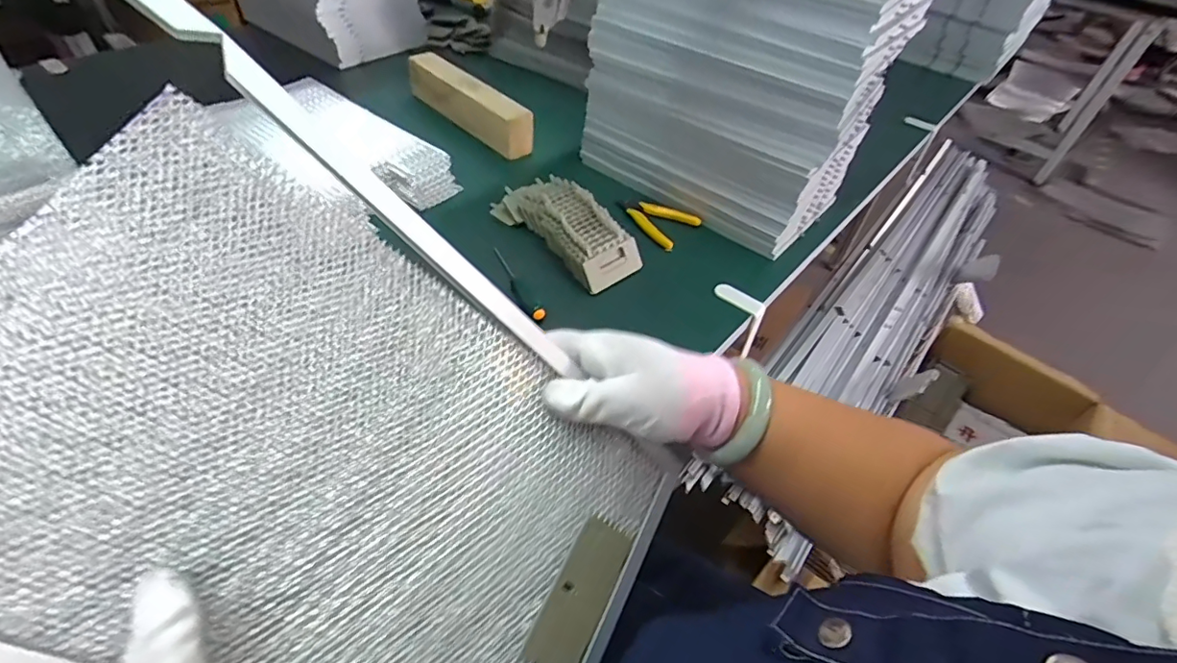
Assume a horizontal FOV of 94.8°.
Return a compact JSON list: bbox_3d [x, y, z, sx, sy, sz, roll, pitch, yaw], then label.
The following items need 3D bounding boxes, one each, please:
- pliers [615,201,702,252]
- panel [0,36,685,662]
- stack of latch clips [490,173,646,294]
[{"bbox_3d":[0.089,-0.160,0.755,0.113,0.020,0.073,32,51,23],"label":"pliers"},{"bbox_3d":[-0.099,0.072,0.263,0.334,0.025,0.219,41,67,-24],"label":"panel"},{"bbox_3d":[-0.024,-0.136,0.693,0.096,0.038,0.201,-30,56,-30],"label":"stack of latch clips"}]

